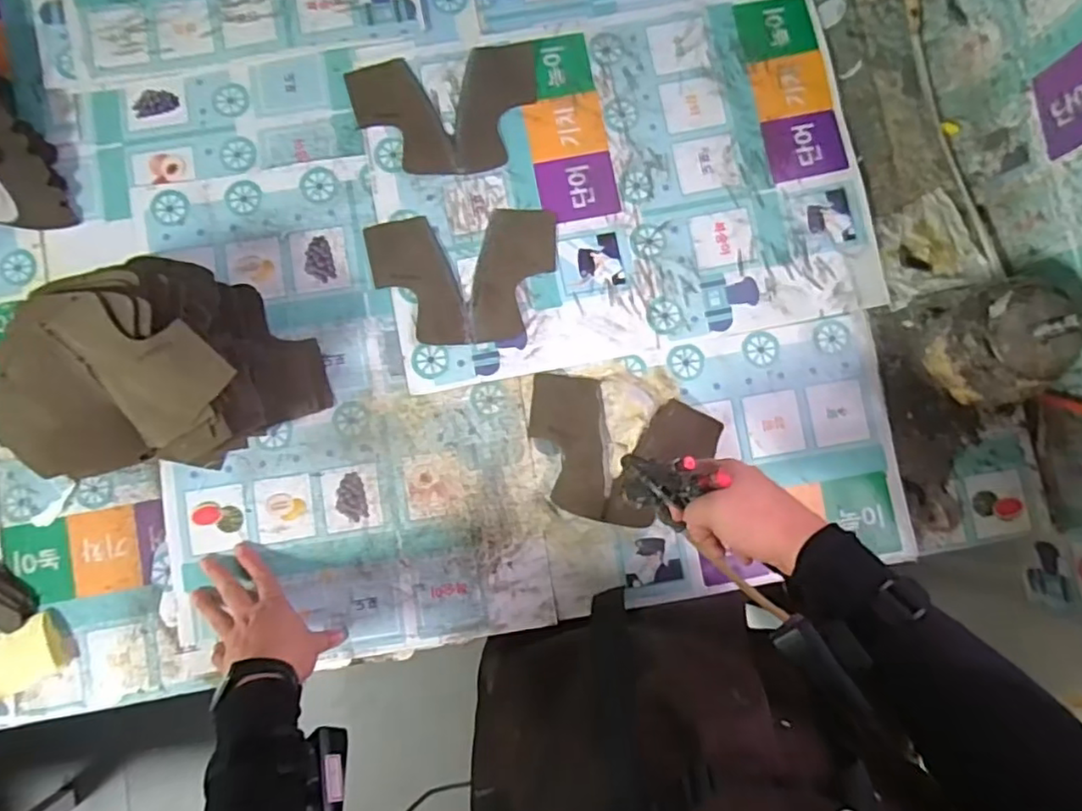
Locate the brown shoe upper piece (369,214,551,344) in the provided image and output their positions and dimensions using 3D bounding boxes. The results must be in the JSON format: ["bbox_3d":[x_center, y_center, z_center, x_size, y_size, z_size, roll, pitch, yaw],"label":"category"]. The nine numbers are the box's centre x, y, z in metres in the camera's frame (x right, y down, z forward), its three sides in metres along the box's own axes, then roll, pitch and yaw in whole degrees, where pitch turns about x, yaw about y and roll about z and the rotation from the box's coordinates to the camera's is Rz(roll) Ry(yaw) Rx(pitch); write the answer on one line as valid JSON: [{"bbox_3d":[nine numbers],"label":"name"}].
[{"bbox_3d":[-0.080,-0.134,0.653,0.193,0.008,0.136,-5,84,1],"label":"brown shoe upper piece"}]

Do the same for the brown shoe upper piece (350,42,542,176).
[{"bbox_3d":[-0.102,-0.314,0.671,0.198,0.004,0.134,-8,84,1],"label":"brown shoe upper piece"}]

